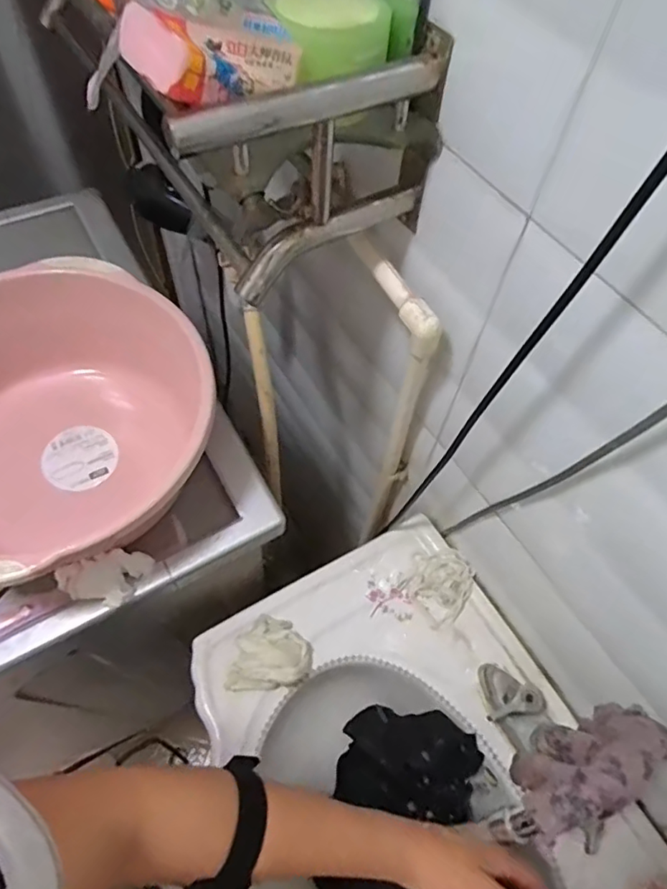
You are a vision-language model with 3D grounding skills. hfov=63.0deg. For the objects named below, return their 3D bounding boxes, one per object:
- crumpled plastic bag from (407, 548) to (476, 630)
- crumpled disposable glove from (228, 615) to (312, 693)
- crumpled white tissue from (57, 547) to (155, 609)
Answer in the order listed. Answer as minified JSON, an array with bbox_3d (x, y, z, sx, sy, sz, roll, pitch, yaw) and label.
[{"bbox_3d":[0.143,0.175,0.699,0.086,0.029,0.084,-29,65,-19],"label":"crumpled plastic bag"},{"bbox_3d":[-0.072,0.238,0.628,0.093,0.050,0.079,0,59,-3],"label":"crumpled disposable glove"},{"bbox_3d":[-0.219,0.132,0.530,0.083,0.028,0.046,-19,62,-14],"label":"crumpled white tissue"}]

